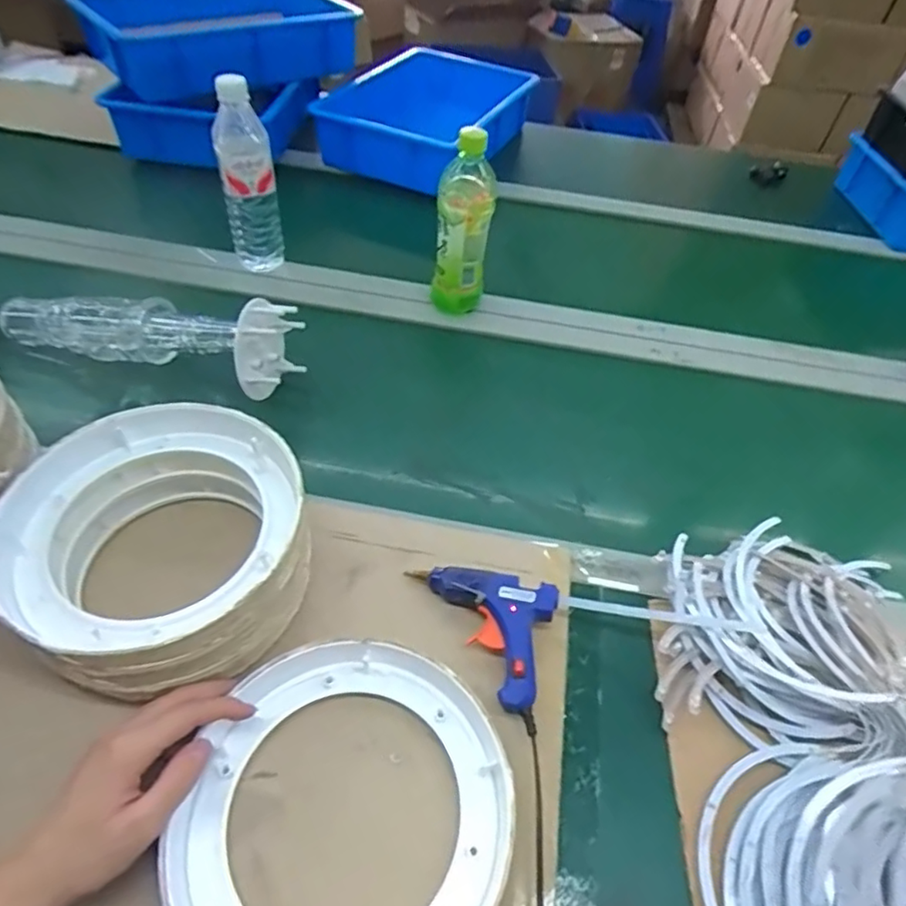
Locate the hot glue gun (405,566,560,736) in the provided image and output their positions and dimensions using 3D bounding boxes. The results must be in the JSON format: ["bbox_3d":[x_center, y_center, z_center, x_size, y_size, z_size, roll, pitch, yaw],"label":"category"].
[{"bbox_3d":[0.045,0.137,0.487,0.086,0.034,0.152,-22,56,-23],"label":"hot glue gun"}]

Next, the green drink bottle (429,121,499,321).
[{"bbox_3d":[0.013,-0.265,0.714,0.061,0.228,0.062,10,49,3],"label":"green drink bottle"}]

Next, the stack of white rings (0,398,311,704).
[{"bbox_3d":[-0.228,0.076,0.479,0.220,0.106,0.214,30,53,18],"label":"stack of white rings"}]

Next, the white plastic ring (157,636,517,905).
[{"bbox_3d":[-0.072,0.233,0.393,0.212,0.033,0.215,3,49,-4],"label":"white plastic ring"}]

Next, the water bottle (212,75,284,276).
[{"bbox_3d":[-0.257,-0.327,0.753,0.064,0.248,0.052,-13,52,-17],"label":"water bottle"}]

